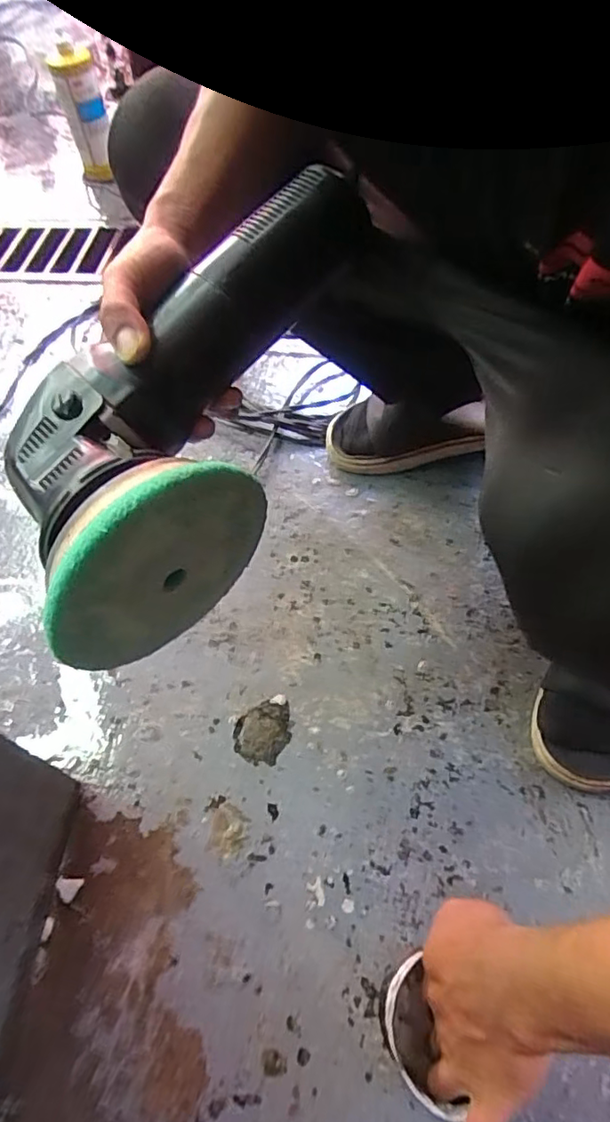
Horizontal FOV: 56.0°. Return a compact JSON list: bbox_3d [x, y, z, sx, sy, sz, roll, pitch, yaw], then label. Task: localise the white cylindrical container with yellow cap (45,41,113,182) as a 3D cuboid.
[{"bbox_3d":[-0.430,-0.873,1.139,0.073,0.213,0.071,-14,57,-5],"label":"white cylindrical container with yellow cap"}]

